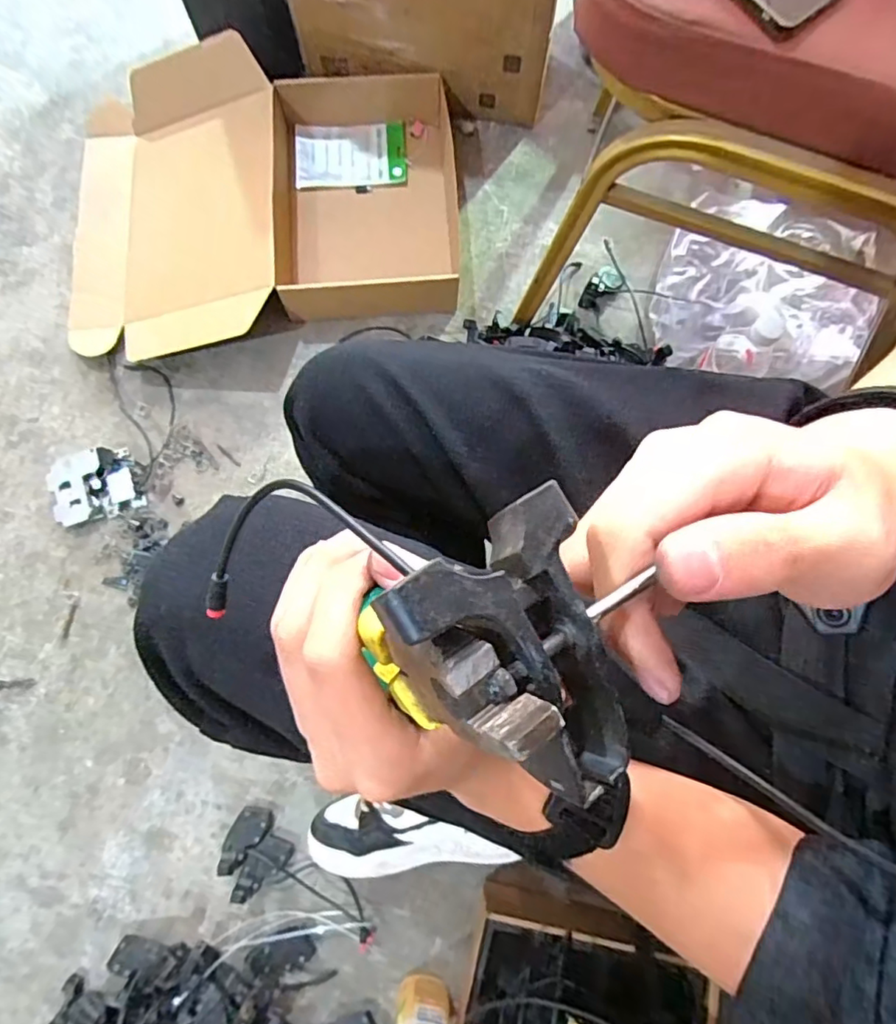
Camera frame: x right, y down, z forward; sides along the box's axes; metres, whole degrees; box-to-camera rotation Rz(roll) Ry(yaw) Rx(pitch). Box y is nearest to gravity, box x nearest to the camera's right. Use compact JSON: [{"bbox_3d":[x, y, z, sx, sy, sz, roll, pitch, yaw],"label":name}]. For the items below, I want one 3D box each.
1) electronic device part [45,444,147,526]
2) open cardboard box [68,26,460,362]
[{"bbox_3d":[-0.494,-0.037,0.795,0.108,0.028,0.093,-20,79,-5],"label":"electronic device part"},{"bbox_3d":[-0.285,-0.466,0.861,0.577,0.112,0.448,-3,78,-2],"label":"open cardboard box"}]

